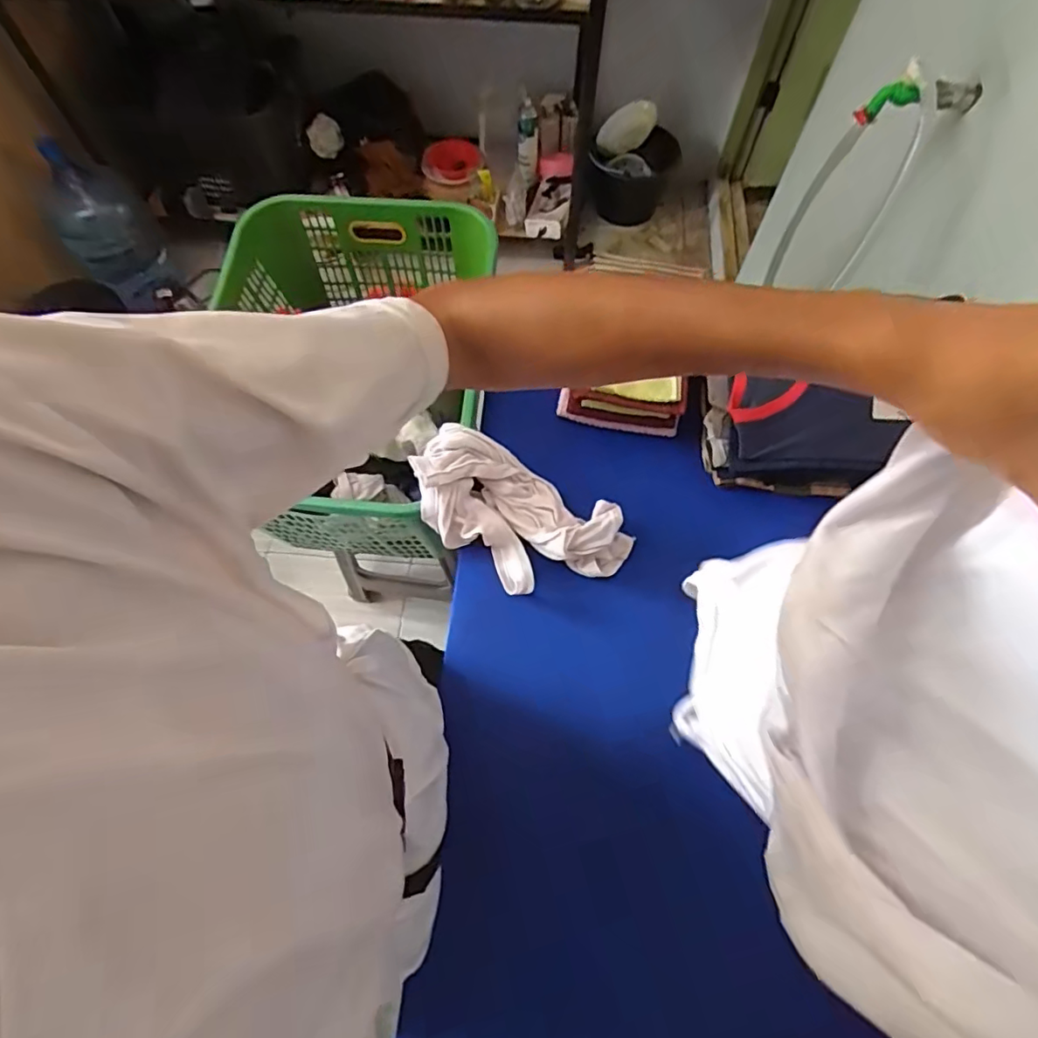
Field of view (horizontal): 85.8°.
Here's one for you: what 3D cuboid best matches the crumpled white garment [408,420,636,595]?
[{"bbox_3d":[-0.003,-0.005,0.693,0.272,0.078,0.146,29,69,12],"label":"crumpled white garment"}]

